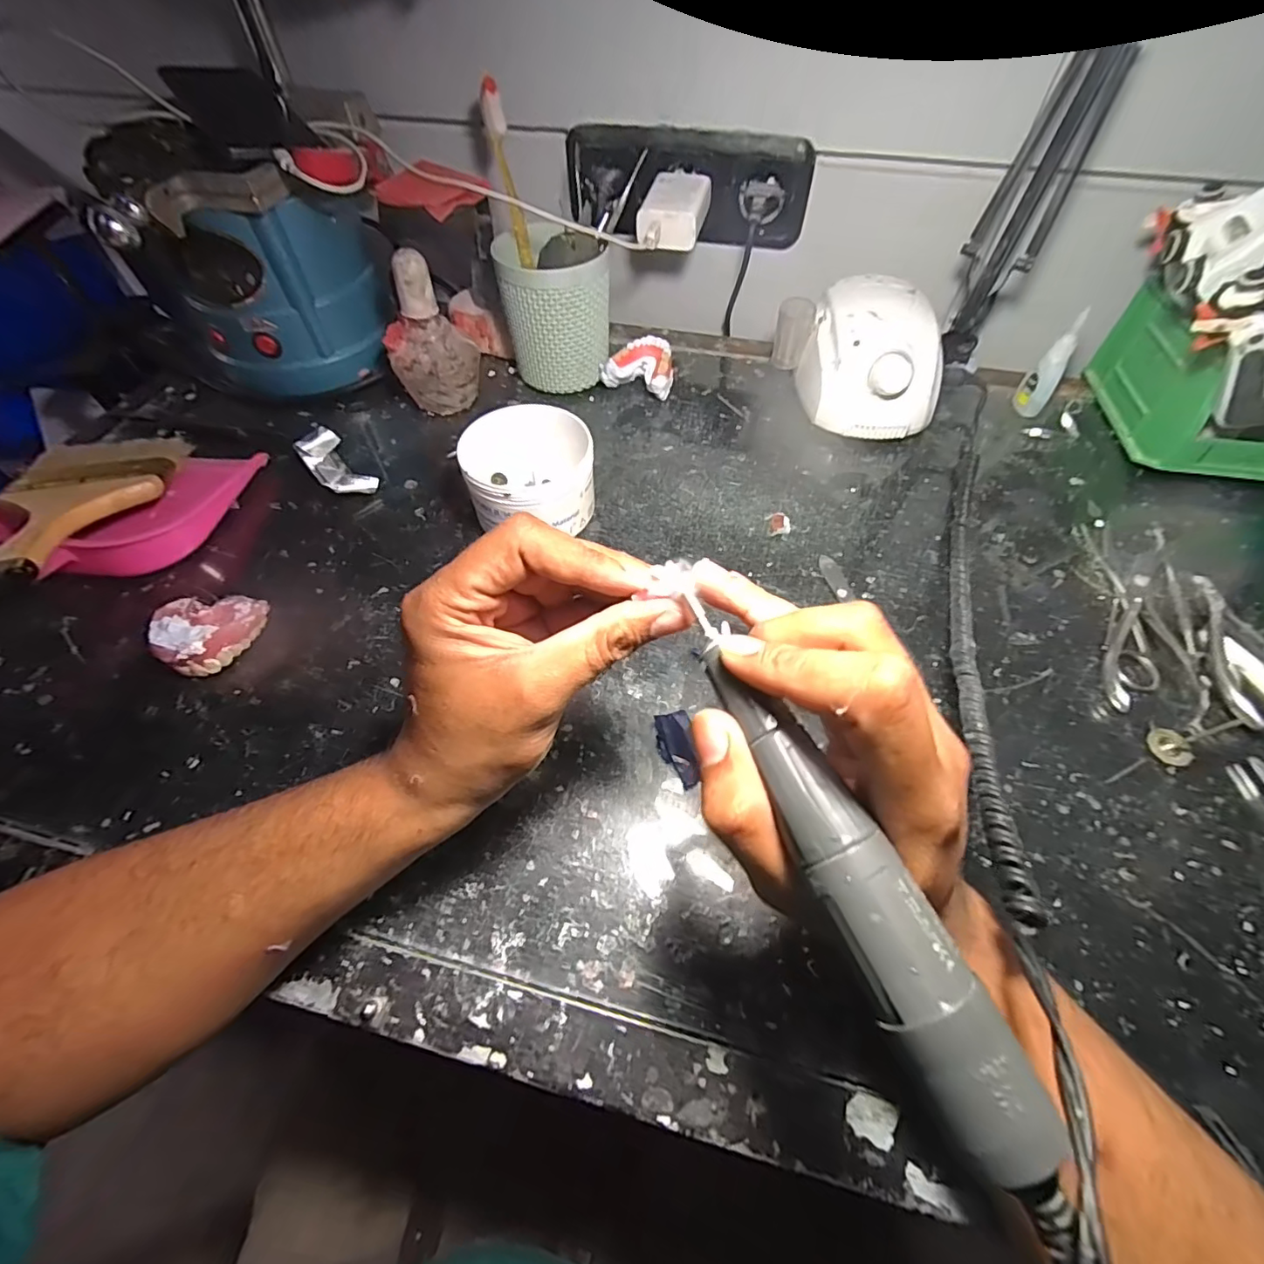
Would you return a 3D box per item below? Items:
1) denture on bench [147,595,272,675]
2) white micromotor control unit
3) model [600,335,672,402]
[{"bbox_3d":[-0.274,-0.005,0.346,0.057,0.027,0.059,25,59,16],"label":"denture on bench"},{"bbox_3d":[0.200,-0.235,0.469,0.096,0.080,0.135,-4,56,-3],"label":"white micromotor control unit"},{"bbox_3d":[0.009,-0.246,0.504,0.064,0.035,0.050,15,57,10],"label":"model"}]

